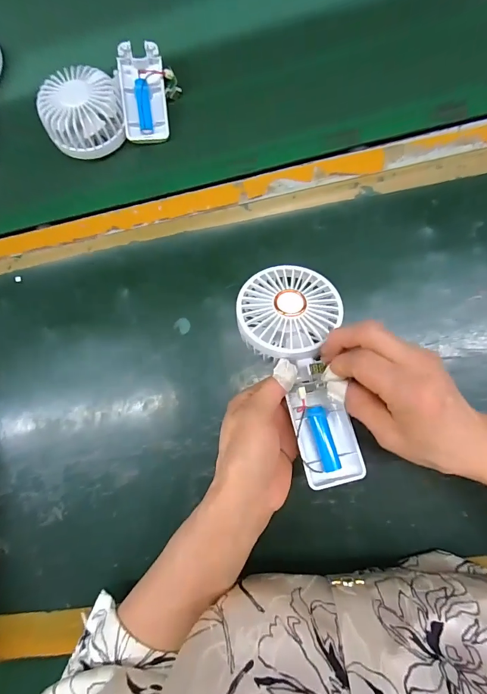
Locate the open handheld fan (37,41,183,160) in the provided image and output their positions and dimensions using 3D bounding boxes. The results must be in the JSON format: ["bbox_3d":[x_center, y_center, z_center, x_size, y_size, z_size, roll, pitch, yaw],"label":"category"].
[{"bbox_3d":[-0.138,-0.259,0.369,0.135,0.052,0.085,-15,84,6],"label":"open handheld fan"}]

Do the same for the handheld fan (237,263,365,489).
[{"bbox_3d":[0.049,0.016,0.278,0.080,0.030,0.179,-15,79,6],"label":"handheld fan"}]

